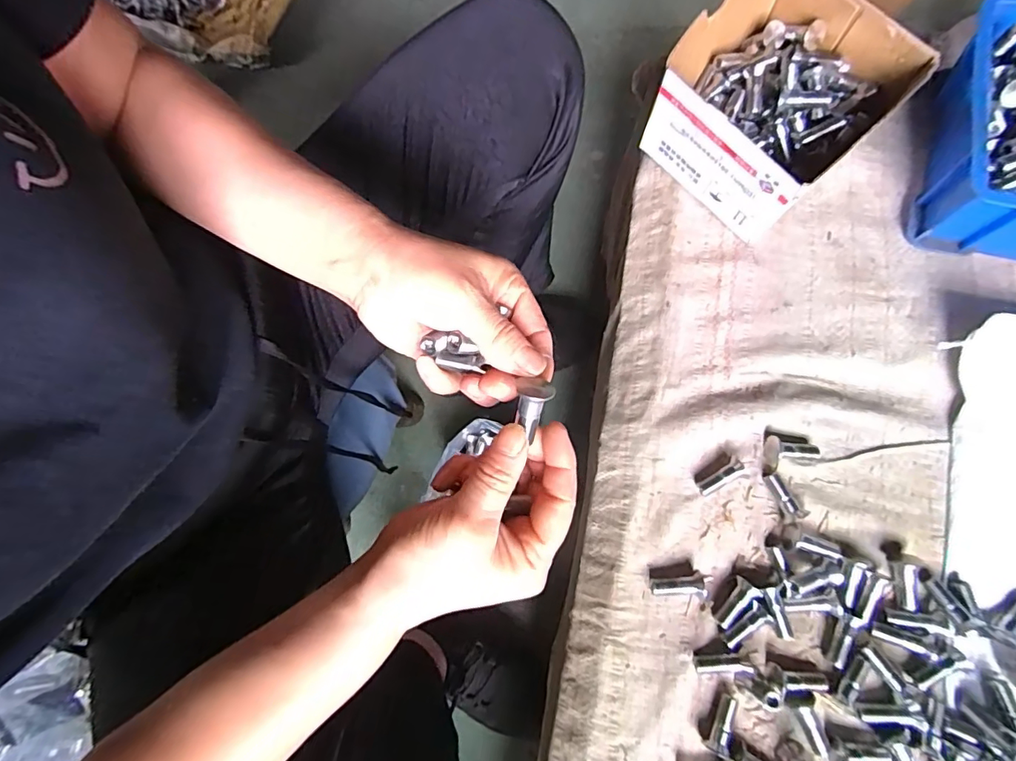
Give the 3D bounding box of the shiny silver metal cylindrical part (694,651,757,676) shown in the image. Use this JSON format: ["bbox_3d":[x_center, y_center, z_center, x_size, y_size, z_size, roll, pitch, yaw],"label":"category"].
[{"bbox_3d":[0.147,0.191,0.335,0.041,0.013,0.013,-4,77,3],"label":"shiny silver metal cylindrical part"}]

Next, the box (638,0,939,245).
[{"bbox_3d":[0.202,-0.215,0.386,0.150,0.074,0.142,-42,80,-7],"label":"box"}]

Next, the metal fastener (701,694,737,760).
[{"bbox_3d":[0.142,0.226,0.328,0.015,0.012,0.035,26,80,9],"label":"metal fastener"}]

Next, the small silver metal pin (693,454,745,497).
[{"bbox_3d":[0.152,0.069,0.363,0.035,0.012,0.015,-37,78,-5],"label":"small silver metal pin"}]

